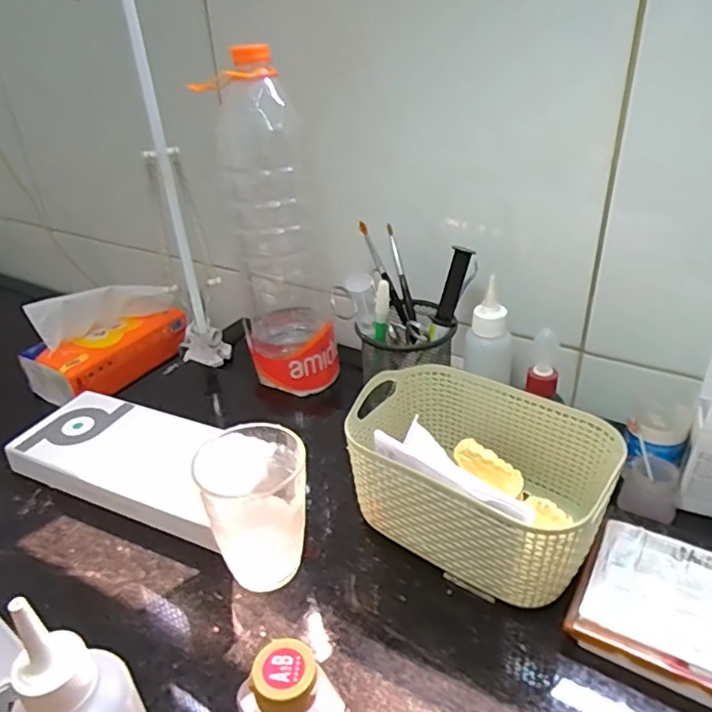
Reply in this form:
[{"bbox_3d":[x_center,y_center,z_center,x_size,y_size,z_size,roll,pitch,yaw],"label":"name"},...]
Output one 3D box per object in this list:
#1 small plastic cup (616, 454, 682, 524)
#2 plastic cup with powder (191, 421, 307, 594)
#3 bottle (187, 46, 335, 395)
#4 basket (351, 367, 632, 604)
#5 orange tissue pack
[{"bbox_3d":[0.218,0.099,0.433,0.037,0.034,0.035,-2,30,1],"label":"small plastic cup"},{"bbox_3d":[-0.063,0.100,0.380,0.066,0.096,0.059,-14,32,-20],"label":"plastic cup with powder"},{"bbox_3d":[-0.074,-0.113,0.560,0.093,0.301,0.092,-4,30,-2],"label":"bottle"},{"bbox_3d":[0.082,0.084,0.406,0.164,0.086,0.121,19,36,32],"label":"basket"},{"bbox_3d":[-0.297,-0.024,0.714,0.089,0.104,0.184,22,40,35],"label":"orange tissue pack"}]

